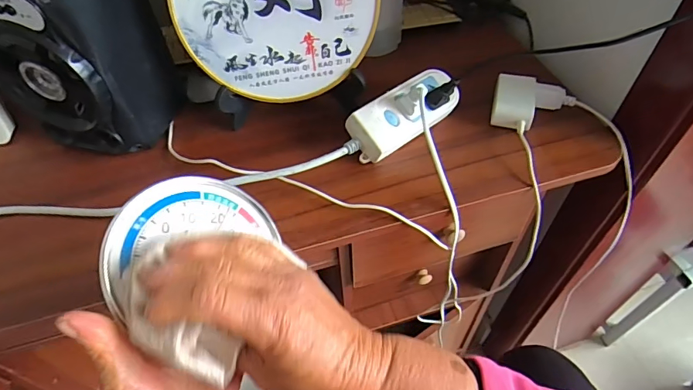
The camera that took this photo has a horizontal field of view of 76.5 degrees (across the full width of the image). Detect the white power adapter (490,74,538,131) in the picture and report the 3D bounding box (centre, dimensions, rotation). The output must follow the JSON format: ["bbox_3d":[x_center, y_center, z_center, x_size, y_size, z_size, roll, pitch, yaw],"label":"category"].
[{"bbox_3d":[0.182,-0.100,0.479,0.040,0.023,0.069,11,52,11],"label":"white power adapter"}]

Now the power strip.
[{"bbox_3d":[0.063,-0.088,0.465,0.135,0.049,0.056,-33,57,-22],"label":"power strip"}]

